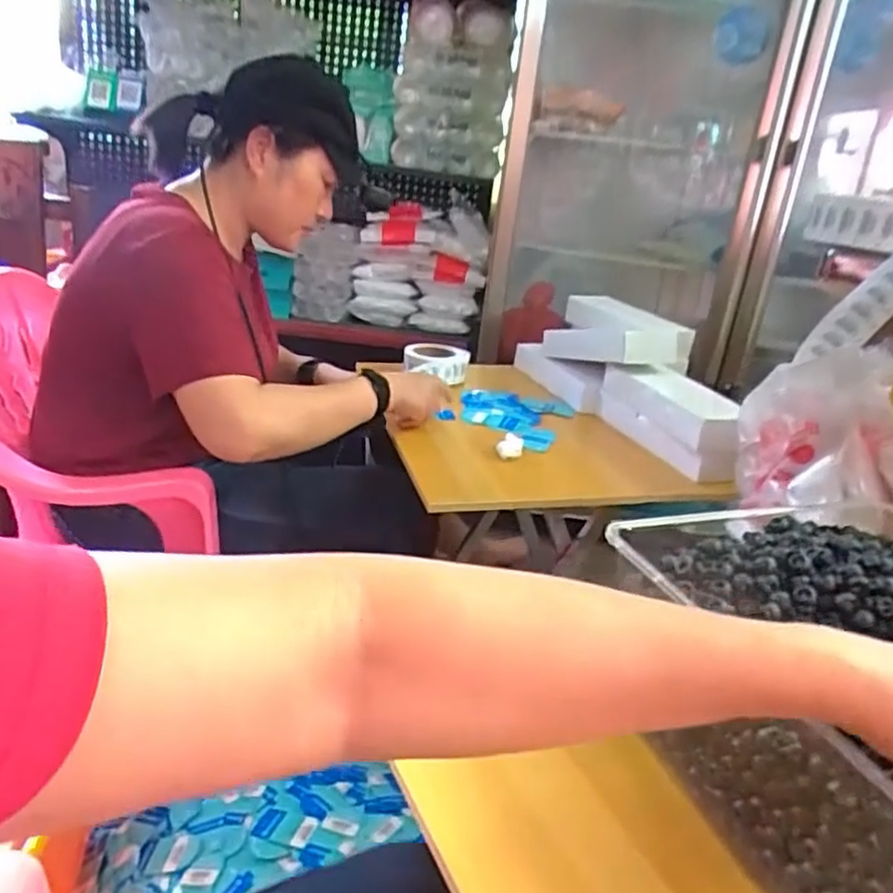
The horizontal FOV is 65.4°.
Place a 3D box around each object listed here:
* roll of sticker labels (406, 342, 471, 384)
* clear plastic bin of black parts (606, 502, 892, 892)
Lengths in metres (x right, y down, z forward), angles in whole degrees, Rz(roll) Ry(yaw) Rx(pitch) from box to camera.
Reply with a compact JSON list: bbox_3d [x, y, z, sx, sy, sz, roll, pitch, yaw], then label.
[{"bbox_3d":[-0.019,-0.161,1.301,0.123,0.047,0.123,6,23,0],"label":"roll of sticker labels"},{"bbox_3d":[0.297,0.167,0.463,0.286,0.144,0.288,-2,24,-18],"label":"clear plastic bin of black parts"}]

